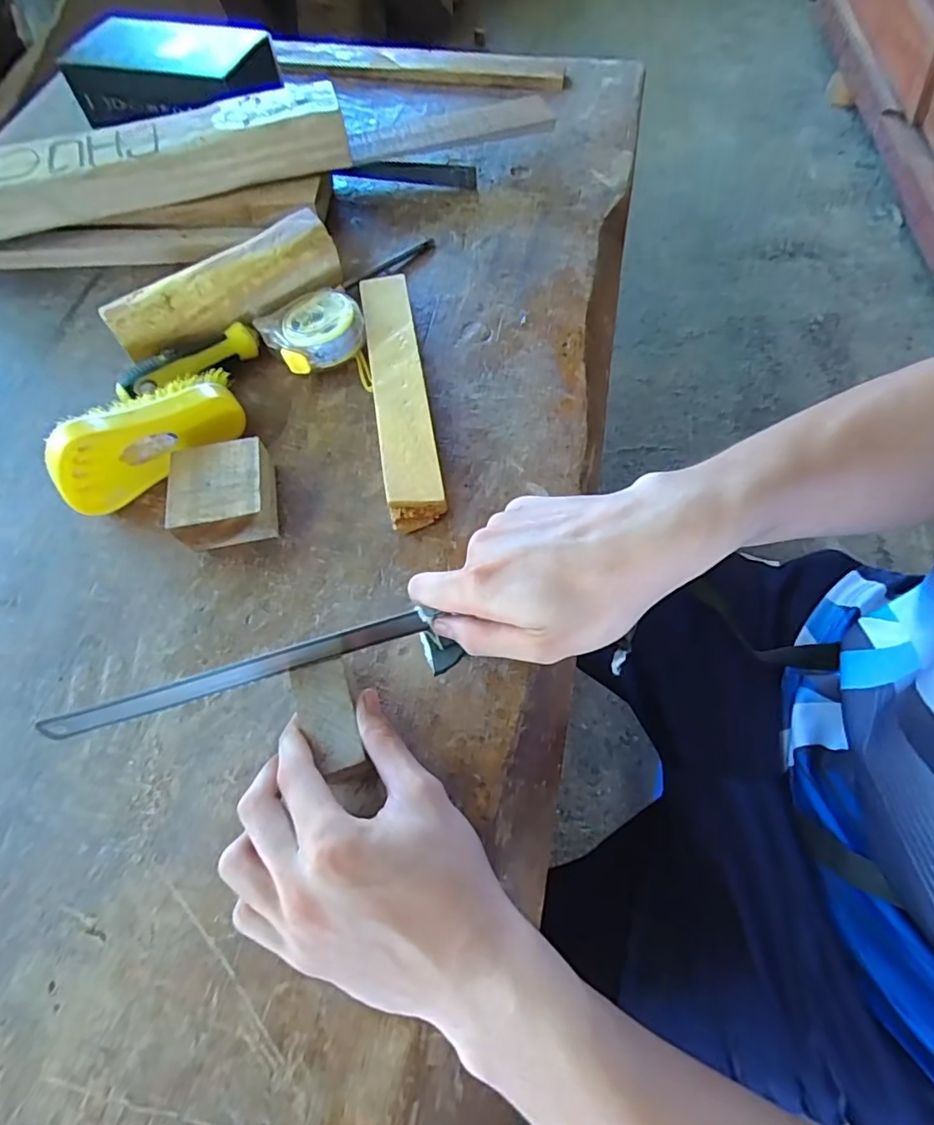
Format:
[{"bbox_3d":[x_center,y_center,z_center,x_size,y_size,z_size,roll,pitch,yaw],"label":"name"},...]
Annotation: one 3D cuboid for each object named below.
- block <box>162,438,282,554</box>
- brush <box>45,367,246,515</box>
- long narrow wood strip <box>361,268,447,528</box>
[{"bbox_3d":[-0.159,-0.044,0.361,0.061,0.034,0.060,-10,64,-2],"label":"block"},{"bbox_3d":[-0.216,-0.087,0.372,0.124,0.055,0.046,-32,67,-12],"label":"brush"},{"bbox_3d":[-0.049,-0.124,0.399,0.037,0.026,0.218,-10,64,-2],"label":"long narrow wood strip"}]

